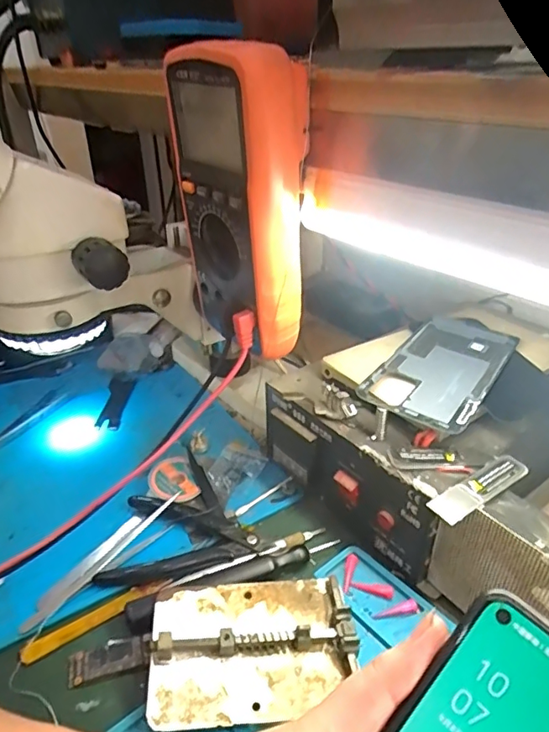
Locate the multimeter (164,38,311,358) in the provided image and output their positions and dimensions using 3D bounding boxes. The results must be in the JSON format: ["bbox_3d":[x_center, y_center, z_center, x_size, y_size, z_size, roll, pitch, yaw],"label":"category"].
[{"bbox_3d":[-0.019,-0.096,0.323,0.053,0.169,0.086,-16,33,-23],"label":"multimeter"}]

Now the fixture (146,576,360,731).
[{"bbox_3d":[-0.012,0.161,0.306,0.117,0.021,0.077,-6,31,-7],"label":"fixture"}]

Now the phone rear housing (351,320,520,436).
[{"bbox_3d":[0.127,-0.001,0.391,0.073,0.004,0.153,22,37,29],"label":"phone rear housing"}]

